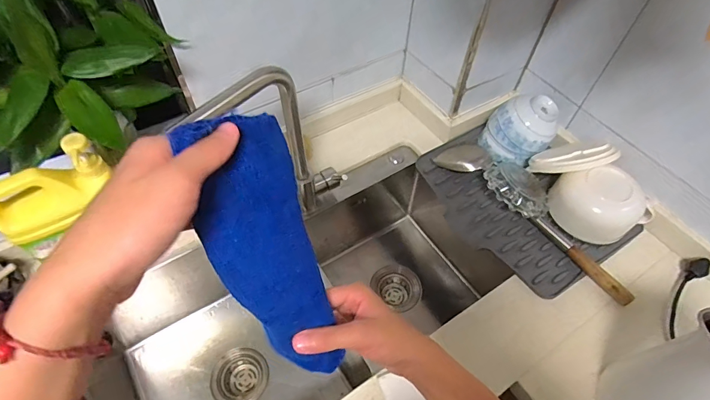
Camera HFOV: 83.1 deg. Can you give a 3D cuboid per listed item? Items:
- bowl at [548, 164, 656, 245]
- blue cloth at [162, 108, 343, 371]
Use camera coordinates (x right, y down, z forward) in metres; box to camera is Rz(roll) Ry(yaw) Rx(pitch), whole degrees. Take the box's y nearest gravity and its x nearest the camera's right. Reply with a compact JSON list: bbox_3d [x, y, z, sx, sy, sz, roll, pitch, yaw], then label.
[{"bbox_3d":[0.430,0.000,0.701,0.123,0.096,0.132,1,55,-1],"label":"bowl"},{"bbox_3d":[-0.061,0.052,0.301,0.073,0.237,0.015,-29,34,-32],"label":"blue cloth"}]

